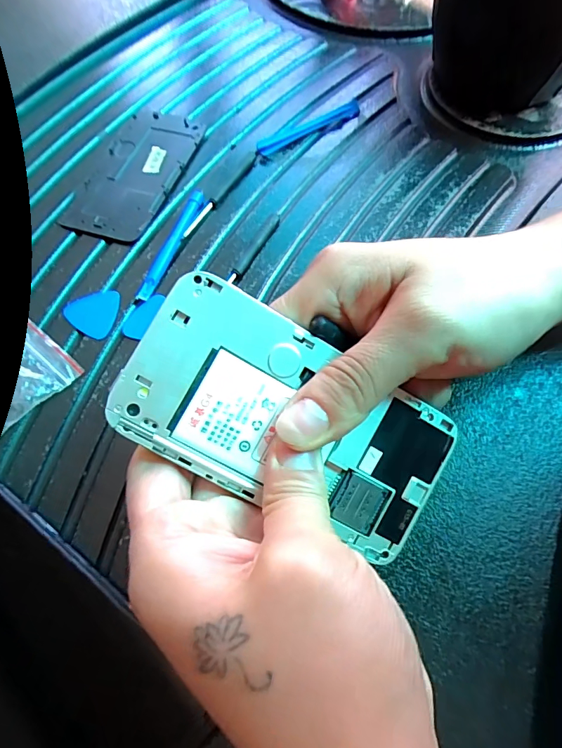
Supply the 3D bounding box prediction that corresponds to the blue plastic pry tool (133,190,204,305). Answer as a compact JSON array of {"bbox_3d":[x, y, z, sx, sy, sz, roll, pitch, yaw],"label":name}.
[{"bbox_3d":[-0.068,-0.079,0.262,0.009,0.006,0.086,17,67,9],"label":"blue plastic pry tool"}]

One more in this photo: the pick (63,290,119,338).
[{"bbox_3d":[-0.108,-0.037,0.246,0.030,0.004,0.031,14,66,8],"label":"pick"}]

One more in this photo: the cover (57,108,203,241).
[{"bbox_3d":[-0.099,-0.139,0.293,0.061,0.004,0.115,16,67,9],"label":"cover"}]

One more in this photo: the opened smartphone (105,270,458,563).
[{"bbox_3d":[0.005,0.016,0.152,0.116,0.004,0.060,29,86,-10],"label":"opened smartphone"}]

